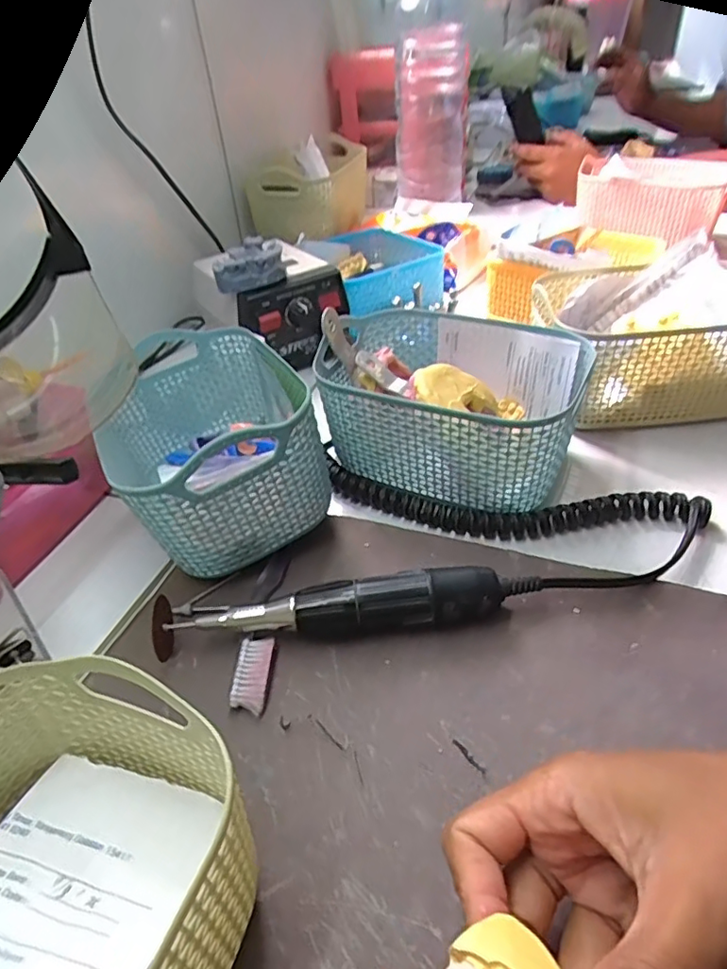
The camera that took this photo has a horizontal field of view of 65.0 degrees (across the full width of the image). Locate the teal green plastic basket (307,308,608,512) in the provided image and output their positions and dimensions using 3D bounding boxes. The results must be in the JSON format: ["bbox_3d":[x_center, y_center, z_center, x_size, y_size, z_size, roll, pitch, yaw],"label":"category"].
[{"bbox_3d":[0.054,-0.054,0.391,0.164,0.080,0.117,15,44,23],"label":"teal green plastic basket"}]

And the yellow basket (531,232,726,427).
[{"bbox_3d":[0.218,-0.115,0.447,0.168,0.090,0.133,-7,40,-2],"label":"yellow basket"}]

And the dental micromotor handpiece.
[{"bbox_3d":[-0.019,0.065,0.299,0.178,0.029,0.028,-7,40,-1],"label":"dental micromotor handpiece"}]

